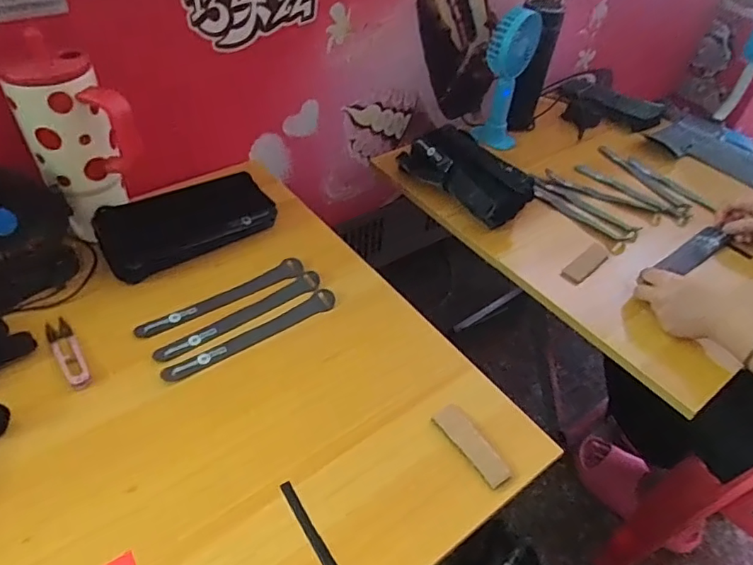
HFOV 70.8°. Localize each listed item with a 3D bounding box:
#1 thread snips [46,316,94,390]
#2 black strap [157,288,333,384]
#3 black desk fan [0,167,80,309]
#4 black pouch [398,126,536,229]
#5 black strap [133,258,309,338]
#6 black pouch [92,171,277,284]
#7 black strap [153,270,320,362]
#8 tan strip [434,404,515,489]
[{"bbox_3d":[-0.311,0.070,0.533,0.022,0.007,0.101,-25,53,-28],"label":"thread snips"},{"bbox_3d":[-0.129,0.054,0.564,0.195,0.008,0.024,-26,53,-28],"label":"black strap"},{"bbox_3d":[-0.385,-0.051,0.553,0.120,0.124,0.064,-22,51,-25],"label":"black desk fan"},{"bbox_3d":[0.140,-0.173,0.811,0.105,0.071,0.193,-32,56,-32],"label":"black pouch"},{"bbox_3d":[-0.171,0.018,0.600,0.194,0.005,0.025,-27,58,-25],"label":"black strap"},{"bbox_3d":[-0.231,-0.075,0.654,0.201,0.050,0.090,-24,52,-27],"label":"black pouch"},{"bbox_3d":[-0.148,0.035,0.584,0.194,0.007,0.026,-27,46,-26],"label":"black strap"},{"bbox_3d":[0.090,0.150,0.493,0.029,0.004,0.084,-25,53,-27],"label":"tan strip"}]

